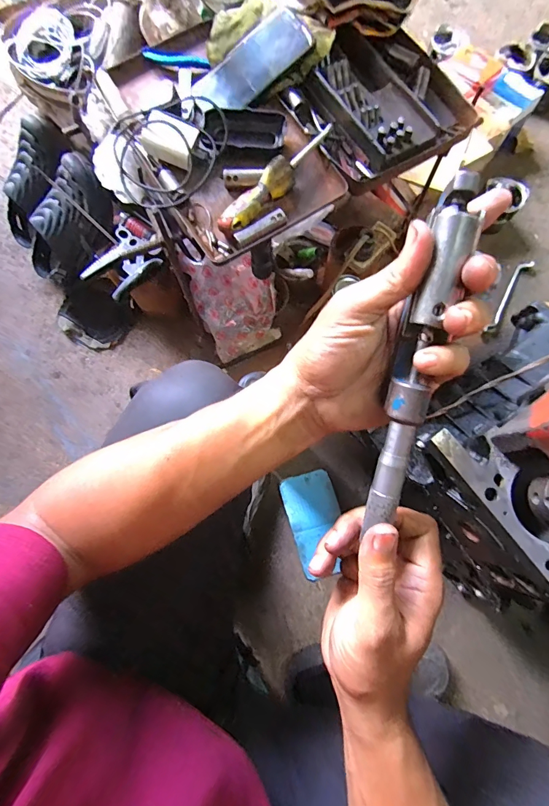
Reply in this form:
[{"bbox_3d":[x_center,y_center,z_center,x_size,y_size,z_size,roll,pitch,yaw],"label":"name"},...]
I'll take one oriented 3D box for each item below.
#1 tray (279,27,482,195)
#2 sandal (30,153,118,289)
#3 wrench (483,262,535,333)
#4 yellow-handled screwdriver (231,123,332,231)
[{"bbox_3d":[0.142,-0.406,0.519,0.225,0.039,0.210,-35,79,-9],"label":"tray"},{"bbox_3d":[-0.391,-0.324,0.734,0.259,0.083,0.108,-45,78,31],"label":"sandal"},{"bbox_3d":[0.525,-0.240,0.864,0.027,0.017,0.203,32,78,7],"label":"wrench"},{"bbox_3d":[0.007,-0.284,0.484,0.027,0.030,0.179,42,79,9],"label":"yellow-handled screwdriver"}]

